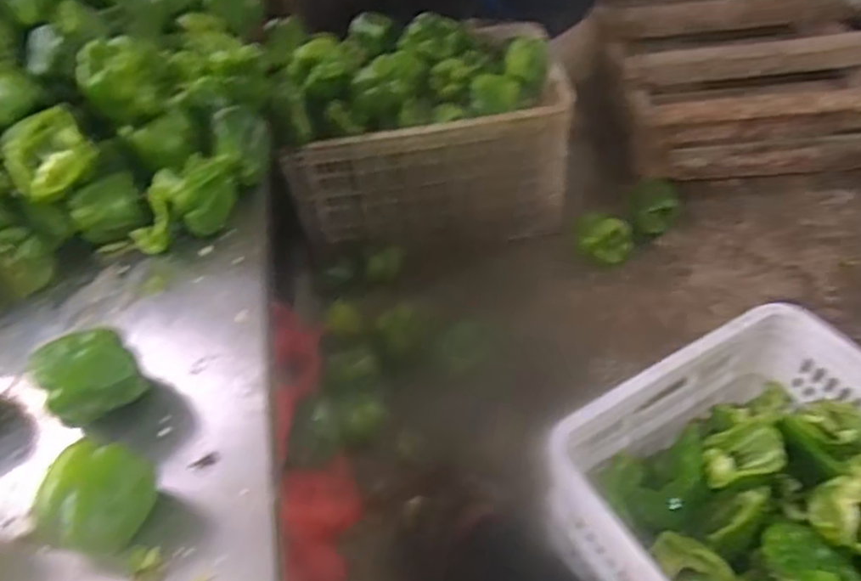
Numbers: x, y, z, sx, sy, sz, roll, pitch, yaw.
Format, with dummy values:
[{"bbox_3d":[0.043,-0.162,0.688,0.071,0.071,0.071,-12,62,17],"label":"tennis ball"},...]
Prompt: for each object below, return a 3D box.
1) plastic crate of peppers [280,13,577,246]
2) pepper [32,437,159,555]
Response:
[{"bbox_3d":[-0.005,-0.311,1.271,0.495,0.346,0.314,-6,46,1],"label":"plastic crate of peppers"},{"bbox_3d":[-0.262,0.170,0.522,0.067,0.069,0.079,5,47,11],"label":"pepper"}]

